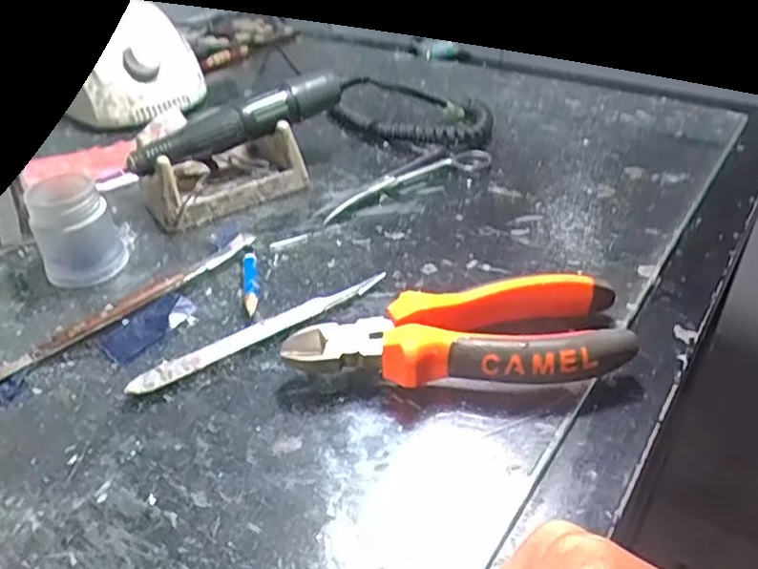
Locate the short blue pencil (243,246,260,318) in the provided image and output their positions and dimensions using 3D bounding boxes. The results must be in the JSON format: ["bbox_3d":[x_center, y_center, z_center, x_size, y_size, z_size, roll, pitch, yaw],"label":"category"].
[{"bbox_3d":[-0.069,-0.003,0.354,0.008,0.007,0.057,-7,38,-8],"label":"short blue pencil"}]

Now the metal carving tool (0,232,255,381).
[{"bbox_3d":[-0.133,0.013,0.337,0.014,0.009,0.167,29,47,33],"label":"metal carving tool"}]

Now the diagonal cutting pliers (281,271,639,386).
[{"bbox_3d":[0.036,0.024,0.296,0.145,0.028,0.054,0,38,1],"label":"diagonal cutting pliers"}]

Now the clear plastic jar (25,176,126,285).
[{"bbox_3d":[-0.168,-0.030,0.362,0.042,0.050,0.038,-21,42,-24],"label":"clear plastic jar"}]

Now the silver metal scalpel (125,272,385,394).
[{"bbox_3d":[-0.055,0.022,0.322,0.135,0.006,0.012,-25,44,-28],"label":"silver metal scalpel"}]

